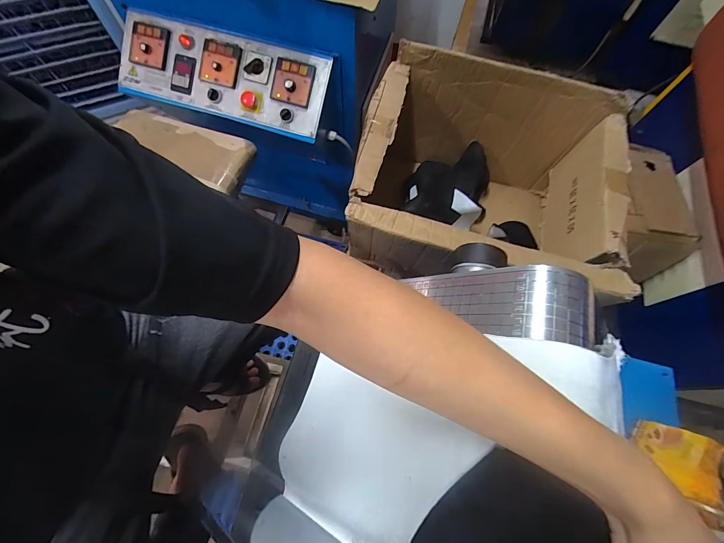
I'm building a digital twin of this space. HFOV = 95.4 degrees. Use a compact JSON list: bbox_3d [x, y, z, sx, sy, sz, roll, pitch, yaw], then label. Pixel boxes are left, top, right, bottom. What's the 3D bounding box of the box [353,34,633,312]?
[{"bbox_3d":[0.247,-0.172,0.747,0.490,0.326,0.427,14,68,3],"label":"box"}]

